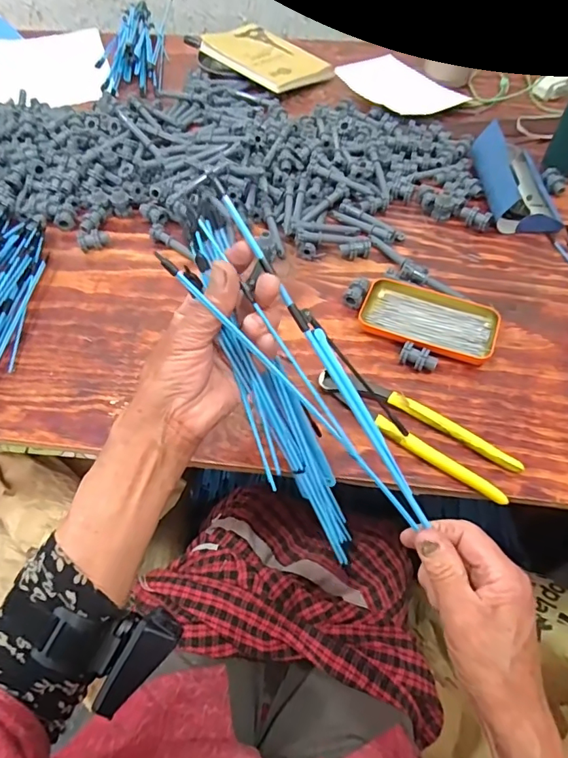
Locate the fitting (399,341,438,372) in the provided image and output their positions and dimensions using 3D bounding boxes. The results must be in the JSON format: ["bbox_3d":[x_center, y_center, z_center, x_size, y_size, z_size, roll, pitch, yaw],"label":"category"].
[{"bbox_3d":[0.141,-0.020,0.505,0.038,0.024,0.023,15,58,11],"label":"fitting"}]

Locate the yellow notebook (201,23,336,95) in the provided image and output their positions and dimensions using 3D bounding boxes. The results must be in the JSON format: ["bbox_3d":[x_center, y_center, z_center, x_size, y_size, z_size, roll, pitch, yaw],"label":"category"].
[{"bbox_3d":[-0.033,-0.578,0.864,0.140,0.019,0.223,-38,65,-24],"label":"yellow notebook"}]

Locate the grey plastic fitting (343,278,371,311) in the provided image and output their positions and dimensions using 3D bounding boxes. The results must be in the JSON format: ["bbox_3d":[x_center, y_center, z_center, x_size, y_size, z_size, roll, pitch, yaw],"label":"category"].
[{"bbox_3d":[0.084,-0.098,0.558,0.022,0.022,0.033,21,59,15],"label":"grey plastic fitting"}]

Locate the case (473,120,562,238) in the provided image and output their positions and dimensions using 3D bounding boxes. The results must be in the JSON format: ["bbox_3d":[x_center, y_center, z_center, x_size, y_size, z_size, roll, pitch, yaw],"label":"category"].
[{"bbox_3d":[0.318,-0.273,0.652,0.093,0.057,0.167,0,56,1],"label":"case"}]

